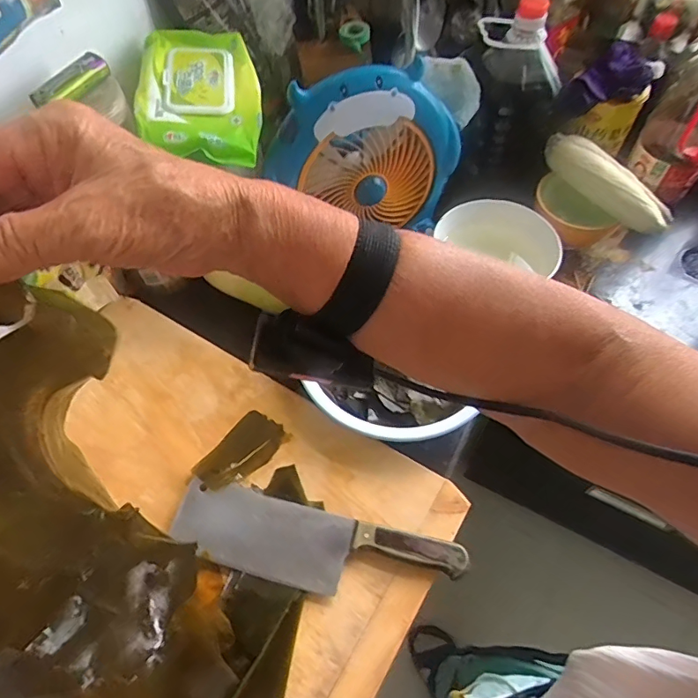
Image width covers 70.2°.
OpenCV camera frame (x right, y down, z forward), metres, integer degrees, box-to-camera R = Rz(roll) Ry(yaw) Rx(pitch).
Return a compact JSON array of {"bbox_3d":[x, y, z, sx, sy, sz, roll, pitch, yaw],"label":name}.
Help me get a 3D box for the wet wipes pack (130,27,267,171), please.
[{"bbox_3d":[-0.168,-0.289,0.562,0.128,0.038,0.208,-7,58,-3],"label":"wet wipes pack"}]

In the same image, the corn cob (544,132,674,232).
[{"bbox_3d":[0.335,-0.225,0.658,0.052,0.049,0.201,-25,61,-14],"label":"corn cob"}]

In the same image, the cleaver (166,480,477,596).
[{"bbox_3d":[-0.035,0.193,0.483,0.279,0.018,0.073,12,59,8],"label":"cleaver"}]

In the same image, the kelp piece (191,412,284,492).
[{"bbox_3d":[-0.118,0.112,0.544,0.058,0.009,0.098,28,57,27],"label":"kelp piece"}]

